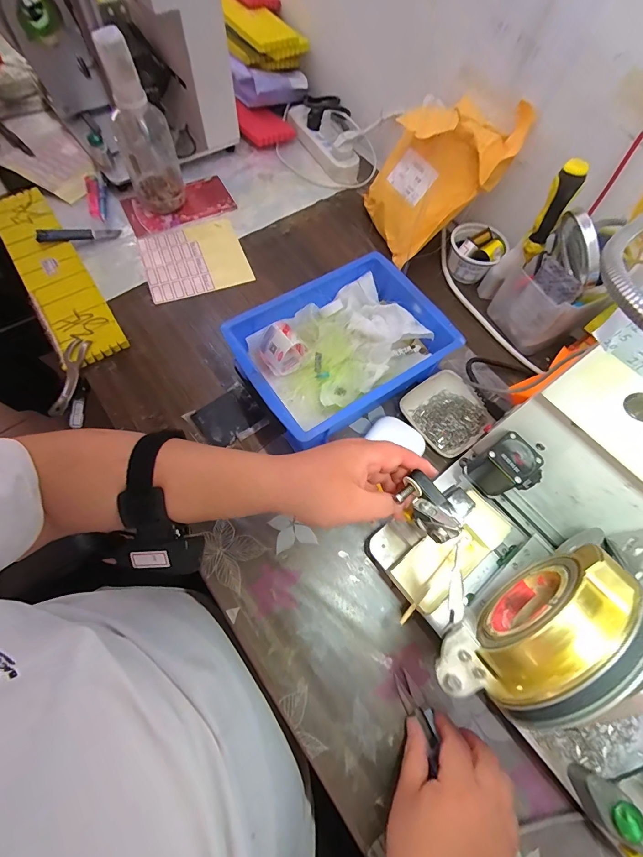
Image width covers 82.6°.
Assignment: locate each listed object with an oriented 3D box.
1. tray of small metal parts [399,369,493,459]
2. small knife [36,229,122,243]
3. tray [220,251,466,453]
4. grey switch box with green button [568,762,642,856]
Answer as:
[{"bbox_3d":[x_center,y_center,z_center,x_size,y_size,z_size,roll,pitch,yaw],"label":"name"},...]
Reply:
[{"bbox_3d":[0.159,-0.020,0.464,0.096,0.023,0.095,-38,73,-17],"label":"tray of small metal parts"},{"bbox_3d":[-0.365,-0.293,0.554,0.111,0.013,0.021,-16,67,-24],"label":"small knife"},{"bbox_3d":[0.024,-0.096,0.468,0.235,0.079,0.176,-32,71,-14],"label":"tray"},{"bbox_3d":[0.237,0.311,0.297,0.029,0.042,0.055,-22,69,-11],"label":"grey switch box with green button"}]

